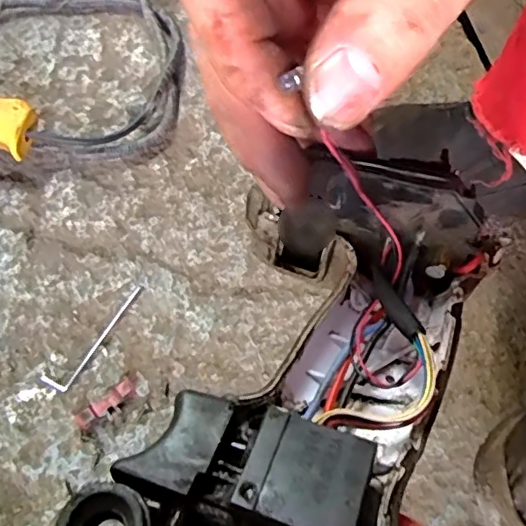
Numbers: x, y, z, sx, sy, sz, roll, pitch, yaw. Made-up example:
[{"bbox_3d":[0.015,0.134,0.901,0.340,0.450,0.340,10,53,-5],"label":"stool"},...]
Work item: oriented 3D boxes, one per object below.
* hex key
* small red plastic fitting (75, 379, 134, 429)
[{"bbox_3d":[-0.111,0.048,0.378,0.017,0.004,0.086,31,66,15],"label":"hex key"},{"bbox_3d":[-0.099,0.090,0.357,0.038,0.007,0.015,-35,68,-20],"label":"small red plastic fitting"}]

